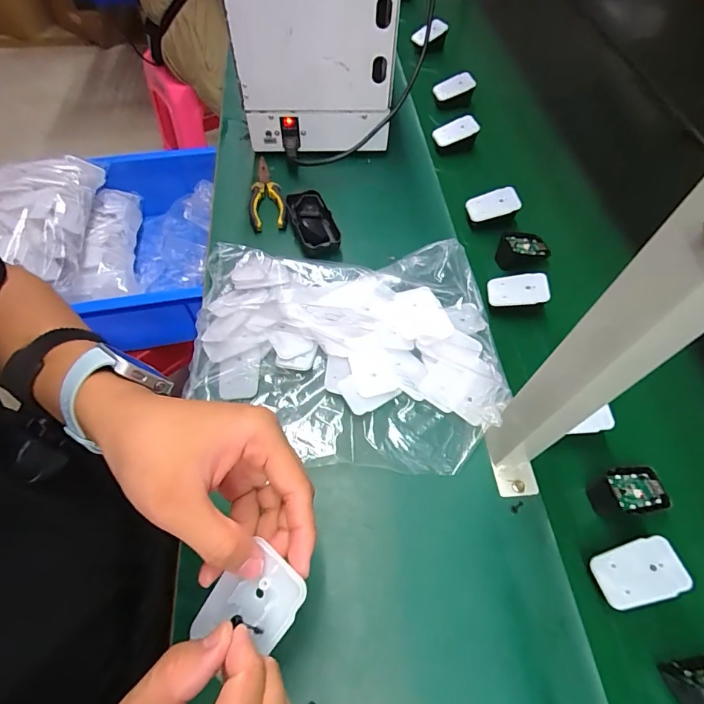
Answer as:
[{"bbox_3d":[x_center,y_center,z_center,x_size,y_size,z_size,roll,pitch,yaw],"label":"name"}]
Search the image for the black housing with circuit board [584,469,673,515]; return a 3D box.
[{"bbox_3d":[0.272,0.138,0.415,0.066,0.030,0.040,-4,61,-4],"label":"black housing with circuit board"}]

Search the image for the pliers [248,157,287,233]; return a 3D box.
[{"bbox_3d":[-0.130,-0.233,0.626,0.052,0.025,0.147,-12,61,-8],"label":"pliers"}]

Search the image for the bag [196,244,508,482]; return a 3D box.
[{"bbox_3d":[-0.010,-0.007,0.472,0.335,0.044,0.259,1,60,0],"label":"bag"}]

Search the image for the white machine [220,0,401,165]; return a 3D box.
[{"bbox_3d":[-0.051,-0.424,0.588,0.211,0.280,0.154,0,60,-1],"label":"white machine"}]

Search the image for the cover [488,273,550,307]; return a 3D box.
[{"bbox_3d":[0.204,-0.076,0.520,0.068,0.006,0.041,-5,72,16],"label":"cover"}]

